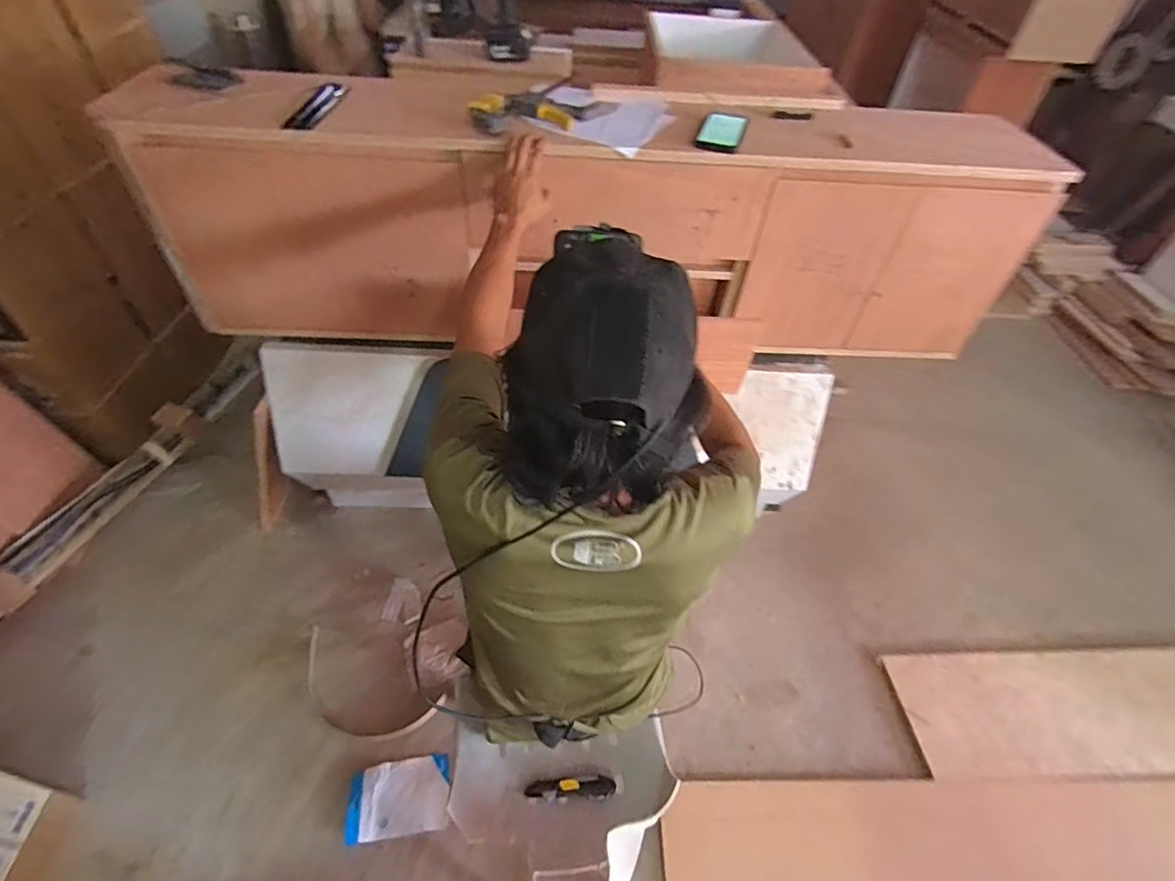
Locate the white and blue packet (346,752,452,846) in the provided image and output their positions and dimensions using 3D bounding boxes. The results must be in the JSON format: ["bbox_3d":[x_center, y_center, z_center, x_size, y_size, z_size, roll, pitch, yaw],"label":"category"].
[{"bbox_3d":[-0.432,0.821,1.285,0.221,0.029,0.150,-6,49,-10],"label":"white and blue packet"}]

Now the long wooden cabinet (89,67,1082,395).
[{"bbox_3d":[0.028,-0.497,1.257,1.742,0.462,0.410,5,48,0],"label":"long wooden cabinet"}]

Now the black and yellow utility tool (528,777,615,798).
[{"bbox_3d":[-0.028,0.605,0.975,0.152,0.009,0.027,1,48,-3],"label":"black and yellow utility tool"}]

